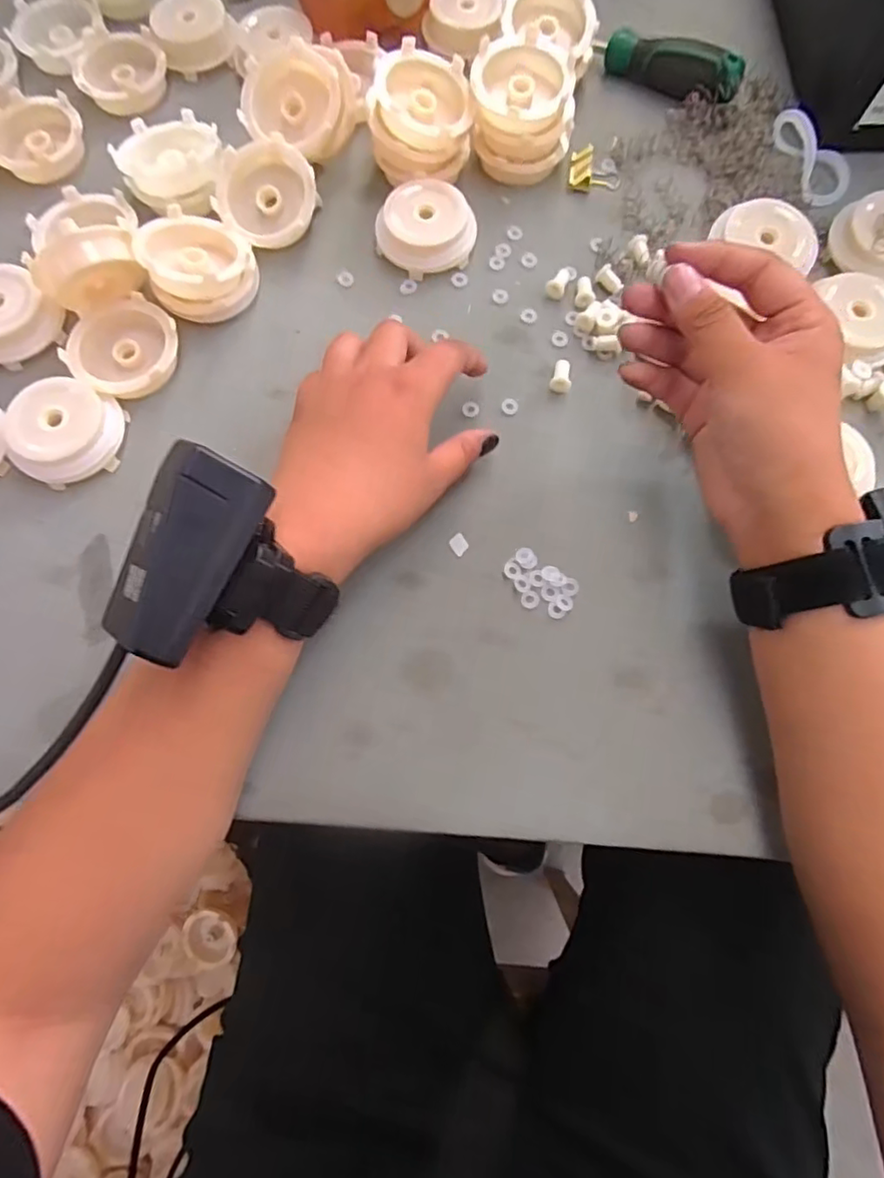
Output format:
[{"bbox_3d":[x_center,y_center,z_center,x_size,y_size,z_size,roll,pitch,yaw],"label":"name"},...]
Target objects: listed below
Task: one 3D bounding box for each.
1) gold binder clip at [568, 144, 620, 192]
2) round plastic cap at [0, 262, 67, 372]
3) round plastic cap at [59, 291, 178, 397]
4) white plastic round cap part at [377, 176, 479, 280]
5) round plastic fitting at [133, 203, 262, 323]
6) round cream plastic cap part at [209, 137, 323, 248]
[{"bbox_3d":[0.095,-0.258,0.372,0.030,0.011,0.025,8,74,1],"label":"gold binder clip"},{"bbox_3d":[-0.243,-0.151,0.335,0.055,0.016,0.050,41,78,10],"label":"round plastic cap"},{"bbox_3d":[-0.174,-0.132,0.333,0.056,0.015,0.057,0,74,-1],"label":"round plastic cap"},{"bbox_3d":[-0.009,-0.208,0.351,0.050,0.024,0.046,0,74,-1],"label":"white plastic round cap part"},{"bbox_3d":[-0.136,-0.184,0.335,0.057,0.032,0.062,0,74,-1],"label":"round plastic fitting"},{"bbox_3d":[-0.102,-0.229,0.354,0.057,0.022,0.057,-1,95,-5],"label":"round cream plastic cap part"}]

